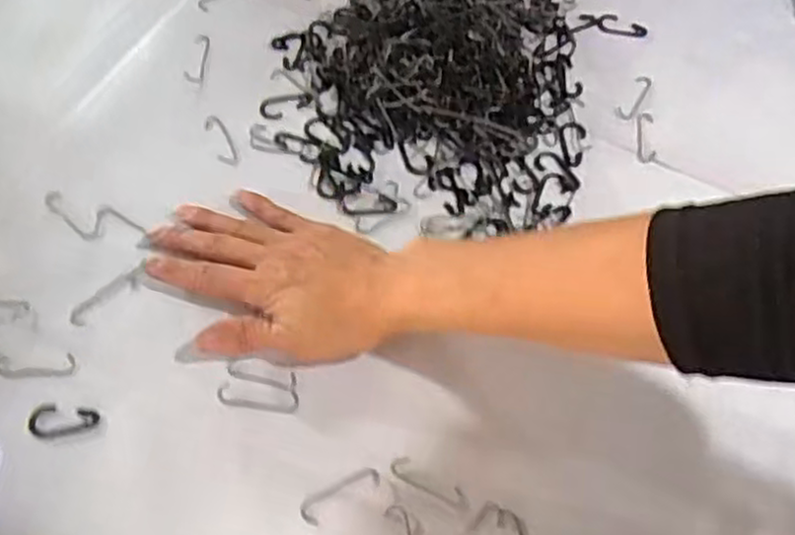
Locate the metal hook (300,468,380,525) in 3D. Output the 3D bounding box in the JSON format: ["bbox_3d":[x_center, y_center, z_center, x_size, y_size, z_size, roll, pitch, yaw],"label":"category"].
[{"bbox_3d":[-0.029,0.118,0.390,0.045,0.004,0.012,-26,65,-15],"label":"metal hook"}]

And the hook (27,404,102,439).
[{"bbox_3d":[-0.181,0.084,0.405,0.035,0.004,0.018,7,61,2],"label":"hook"}]

